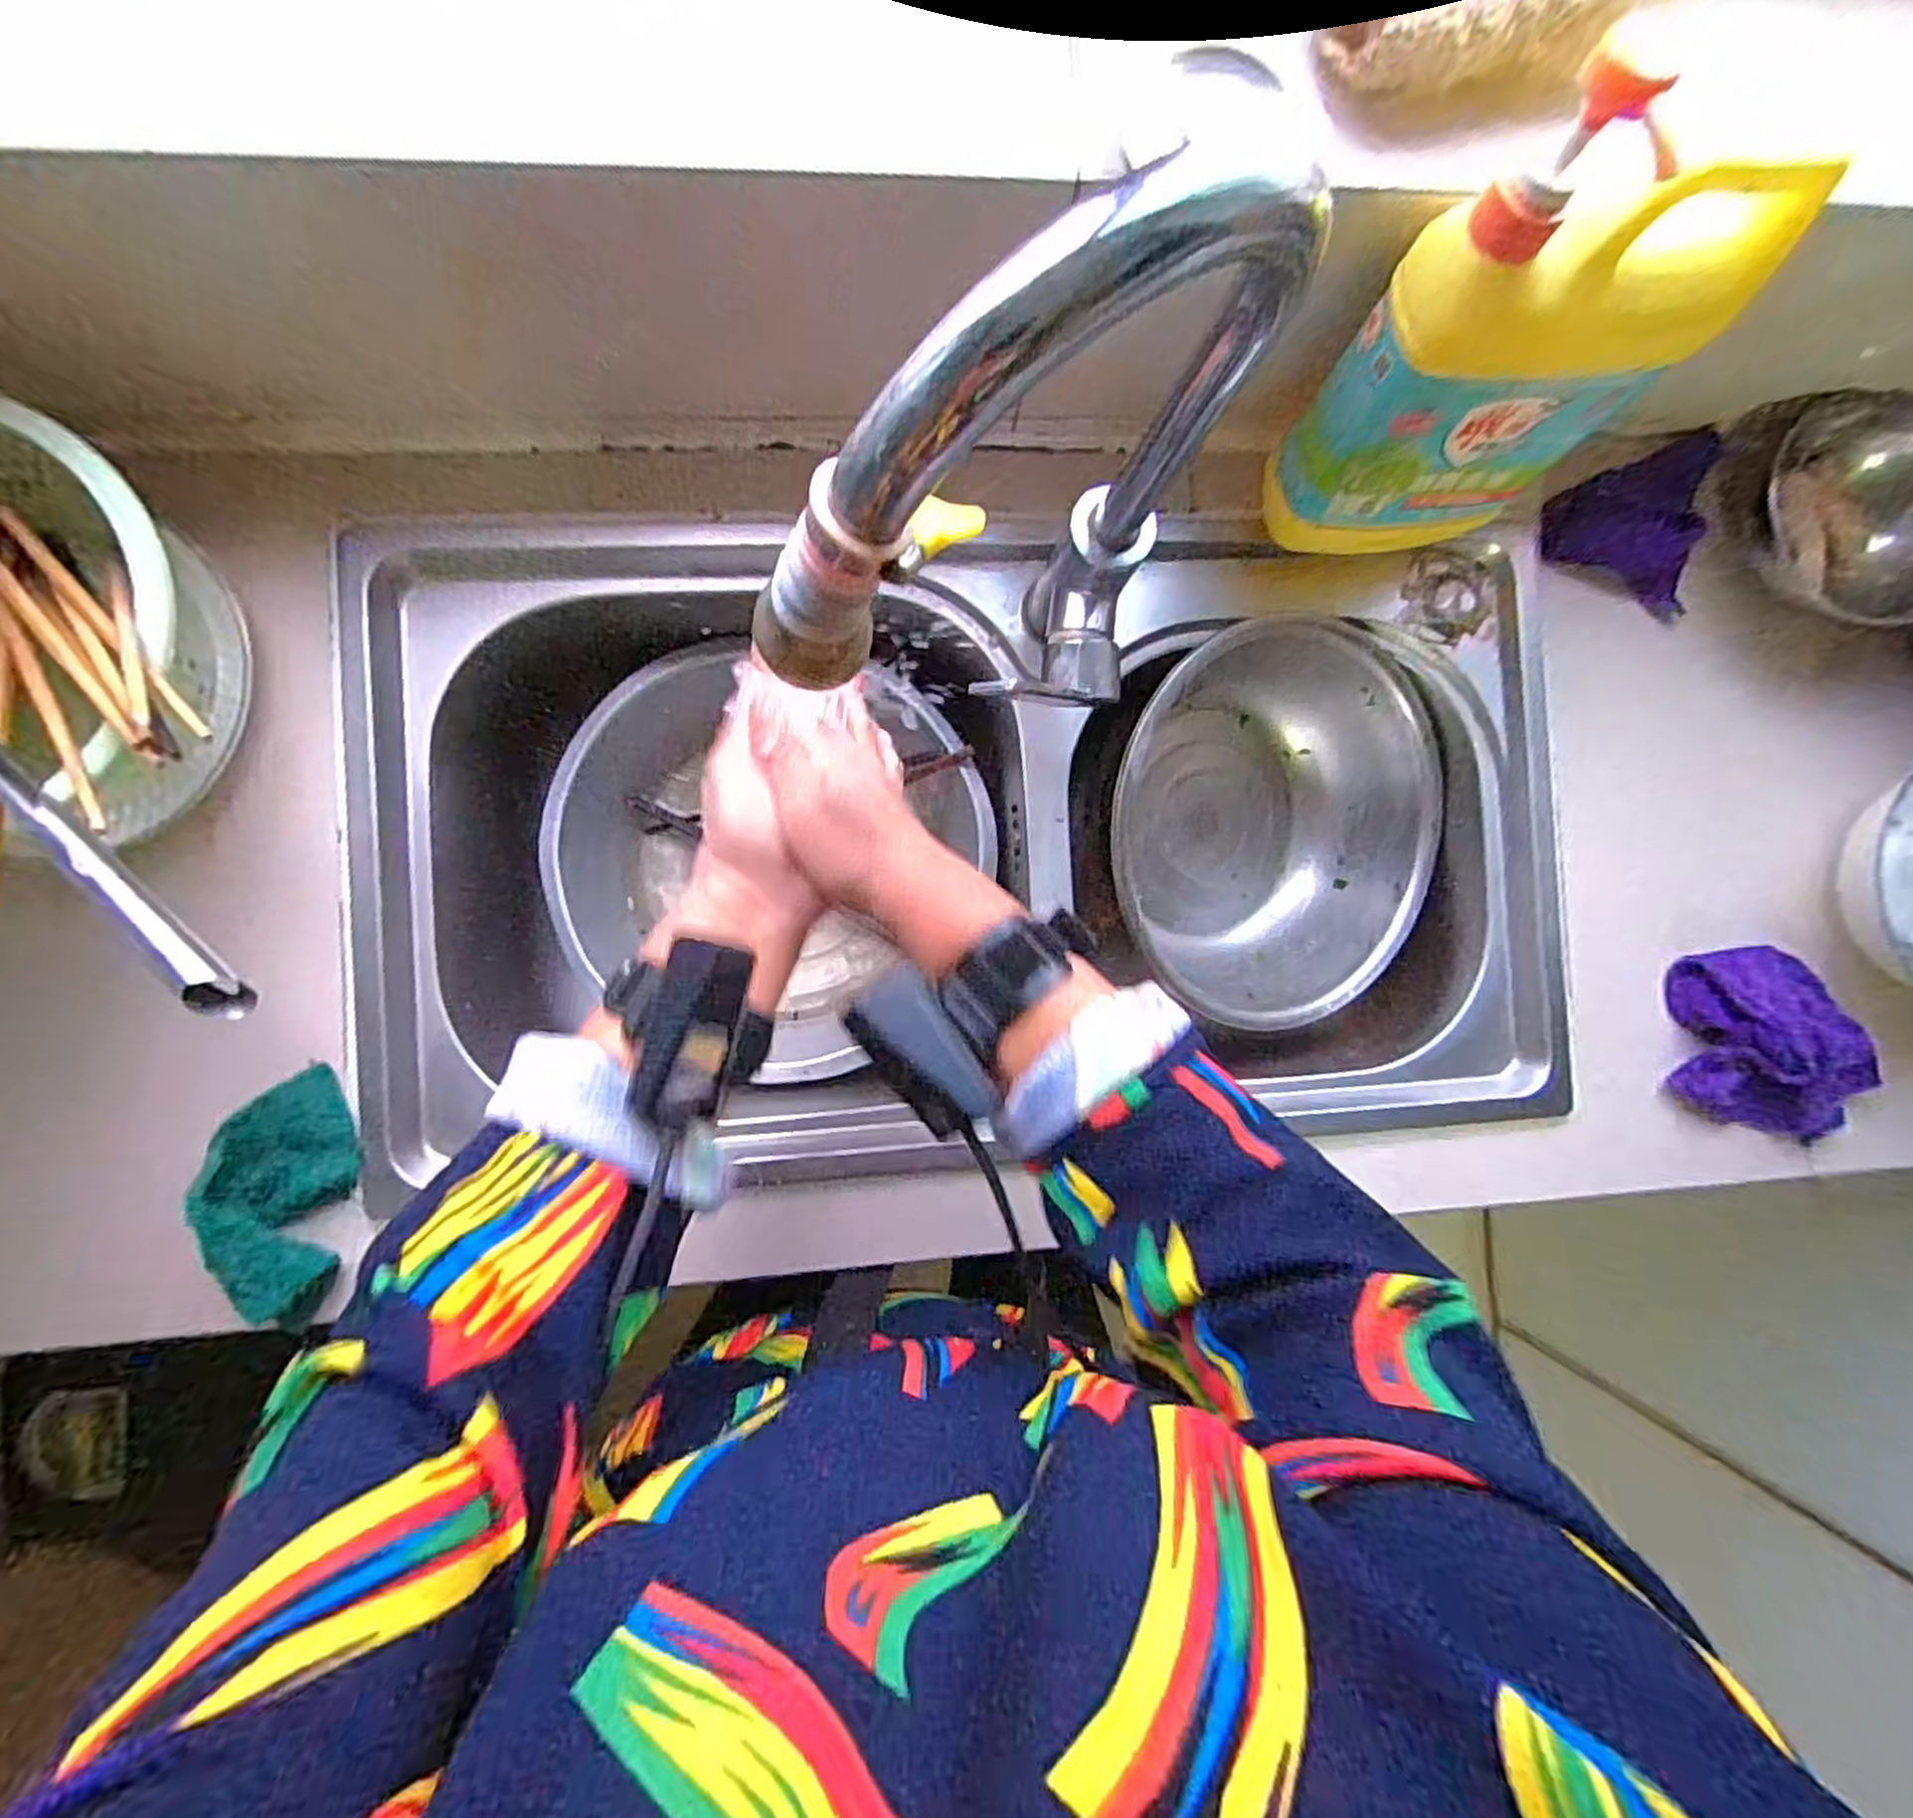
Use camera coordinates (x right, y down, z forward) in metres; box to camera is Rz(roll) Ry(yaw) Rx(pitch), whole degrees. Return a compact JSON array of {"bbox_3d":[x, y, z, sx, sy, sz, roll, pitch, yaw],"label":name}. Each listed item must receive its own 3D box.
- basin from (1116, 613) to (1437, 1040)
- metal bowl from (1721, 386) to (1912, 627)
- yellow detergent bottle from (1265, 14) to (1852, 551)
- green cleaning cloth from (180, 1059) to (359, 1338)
[{"bbox_3d":[0.229,-0.067,0.592,0.259,0.131,0.256,-41,95,-6],"label":"basin"},{"bbox_3d":[0.568,-0.249,0.522,0.138,0.049,0.127,13,88,-7],"label":"metal bowl"},{"bbox_3d":[0.262,-0.258,0.411,0.142,0.236,0.077,-9,91,-7],"label":"yellow detergent bottle"},{"bbox_3d":[-0.364,0.153,0.440,0.066,0.008,0.127,14,66,-37],"label":"green cleaning cloth"}]

